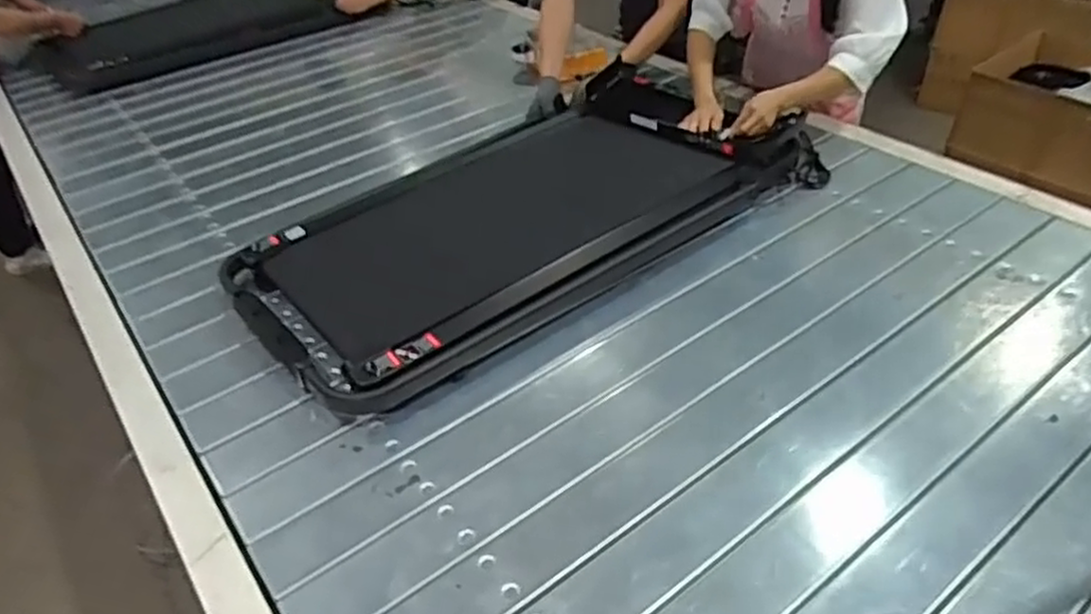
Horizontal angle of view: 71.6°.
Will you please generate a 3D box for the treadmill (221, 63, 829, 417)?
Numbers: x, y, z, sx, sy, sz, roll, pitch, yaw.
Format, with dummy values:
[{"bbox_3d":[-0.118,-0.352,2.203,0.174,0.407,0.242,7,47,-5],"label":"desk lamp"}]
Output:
[{"bbox_3d":[-0.009,-0.185,1.453,1.102,0.105,0.483,-29,46,-28],"label":"treadmill"}]

